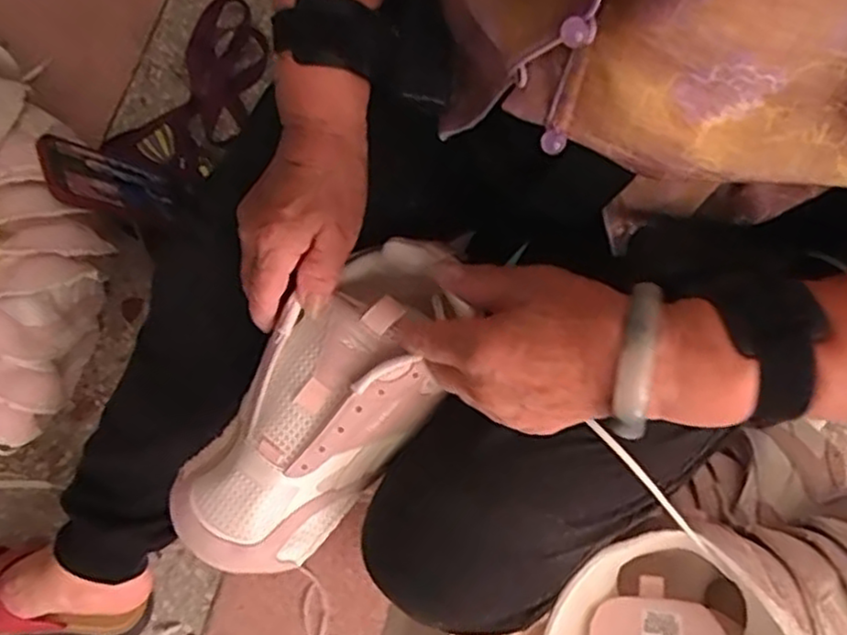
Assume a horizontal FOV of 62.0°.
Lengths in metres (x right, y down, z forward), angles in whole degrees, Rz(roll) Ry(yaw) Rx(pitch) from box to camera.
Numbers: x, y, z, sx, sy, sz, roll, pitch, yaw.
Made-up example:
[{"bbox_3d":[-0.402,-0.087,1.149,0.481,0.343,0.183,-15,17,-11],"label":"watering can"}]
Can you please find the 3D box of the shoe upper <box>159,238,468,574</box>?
[{"bbox_3d":[-0.061,0.055,0.441,0.104,0.069,0.229,35,93,10],"label":"shoe upper"}]

